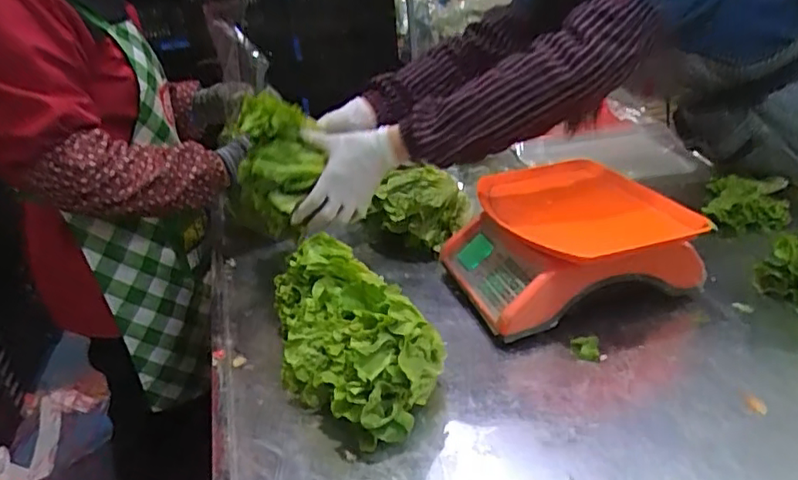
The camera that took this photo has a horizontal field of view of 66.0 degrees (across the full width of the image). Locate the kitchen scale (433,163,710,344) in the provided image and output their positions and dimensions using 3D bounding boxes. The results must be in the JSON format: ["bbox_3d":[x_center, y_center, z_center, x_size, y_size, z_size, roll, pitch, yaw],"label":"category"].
[{"bbox_3d":[0.229,-0.001,0.877,0.304,0.131,0.274,-8,25,-4],"label":"kitchen scale"}]

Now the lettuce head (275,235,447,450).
[{"bbox_3d":[-0.067,0.112,0.730,0.141,0.123,0.279,-19,28,-26],"label":"lettuce head"}]

